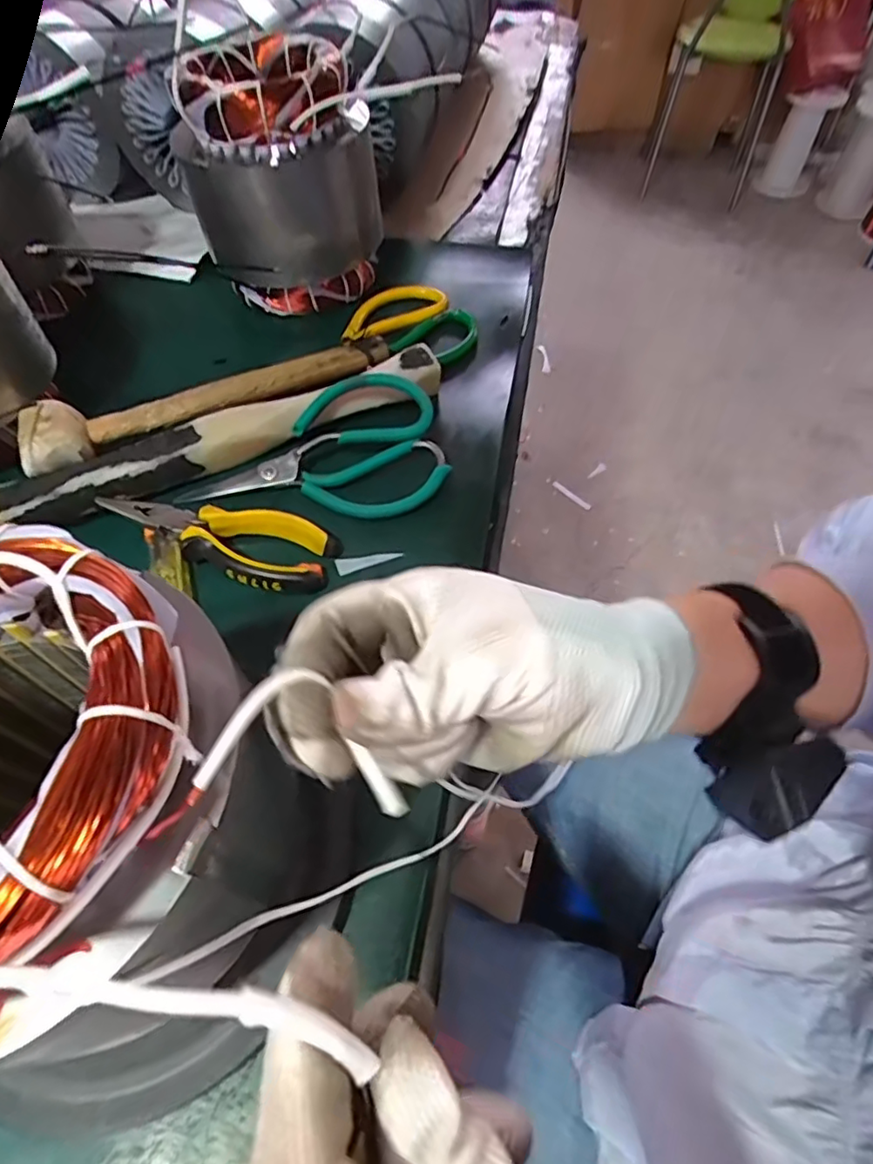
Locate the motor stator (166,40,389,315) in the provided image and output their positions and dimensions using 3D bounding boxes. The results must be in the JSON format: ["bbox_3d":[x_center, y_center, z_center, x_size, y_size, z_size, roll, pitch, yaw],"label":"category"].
[{"bbox_3d":[-0.125,-0.337,0.517,0.139,0.173,0.139,5,56,2],"label":"motor stator"}]

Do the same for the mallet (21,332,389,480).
[{"bbox_3d":[-0.166,-0.138,0.452,0.266,0.044,0.057,-26,60,-17],"label":"mallet"}]

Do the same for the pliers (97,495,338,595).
[{"bbox_3d":[-0.140,-0.033,0.391,0.152,0.019,0.052,21,58,13],"label":"pliers"}]

